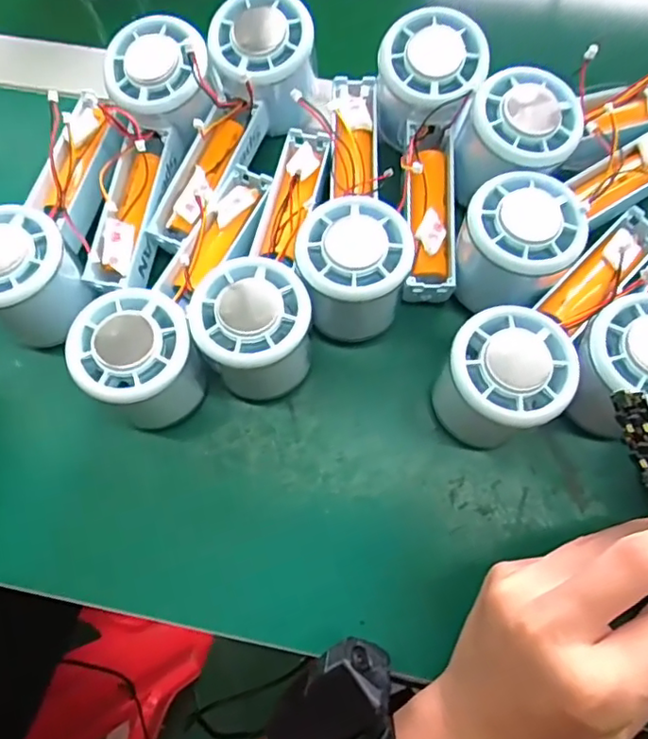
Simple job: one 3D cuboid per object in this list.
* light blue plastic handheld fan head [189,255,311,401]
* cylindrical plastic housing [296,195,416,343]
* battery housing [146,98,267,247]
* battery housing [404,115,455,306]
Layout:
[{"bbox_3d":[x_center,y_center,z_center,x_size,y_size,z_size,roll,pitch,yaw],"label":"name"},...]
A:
[{"bbox_3d":[-0.035,-0.020,0.298,0.054,0.060,0.056,0,73,1],"label":"light blue plastic handheld fan head"},{"bbox_3d":[0.016,-0.050,0.308,0.054,0.060,0.058,0,73,1],"label":"cylindrical plastic housing"},{"bbox_3d":[-0.068,-0.113,0.326,0.031,0.019,0.093,27,76,9],"label":"battery housing"},{"bbox_3d":[0.057,-0.087,0.321,0.026,0.039,0.094,0,73,1],"label":"battery housing"}]

